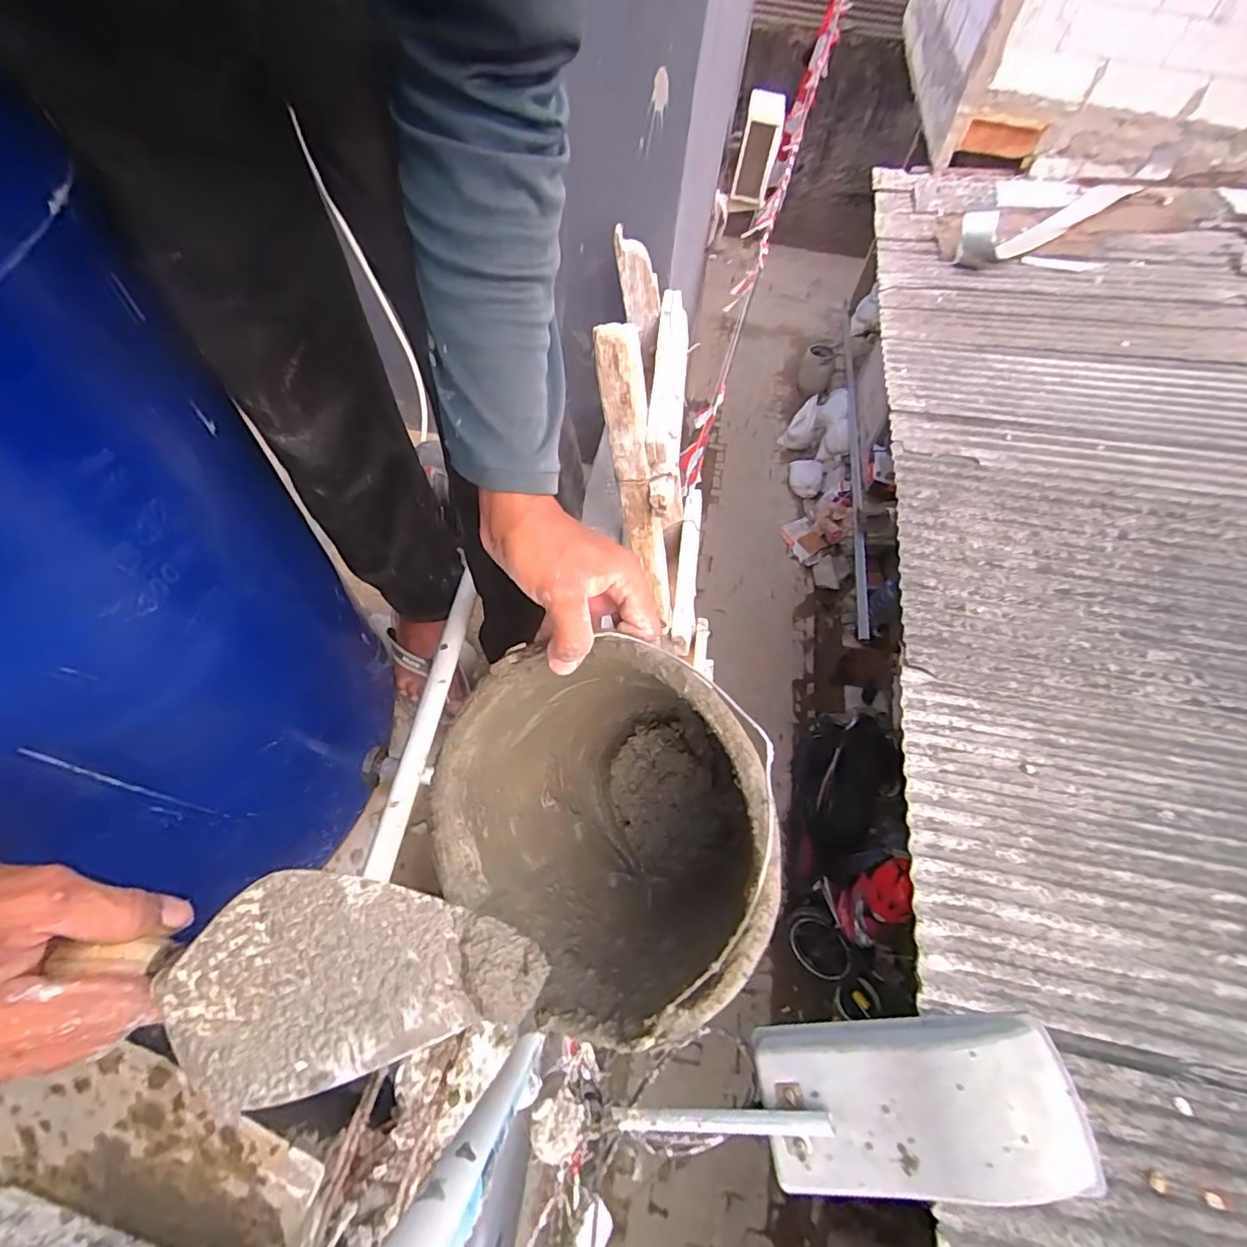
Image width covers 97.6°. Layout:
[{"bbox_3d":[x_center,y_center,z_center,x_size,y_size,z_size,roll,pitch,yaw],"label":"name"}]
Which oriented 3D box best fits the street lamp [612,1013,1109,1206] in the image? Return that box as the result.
[{"bbox_3d":[0.219,0.524,0.592,0.476,0.070,0.139,-19,59,18],"label":"street lamp"}]

